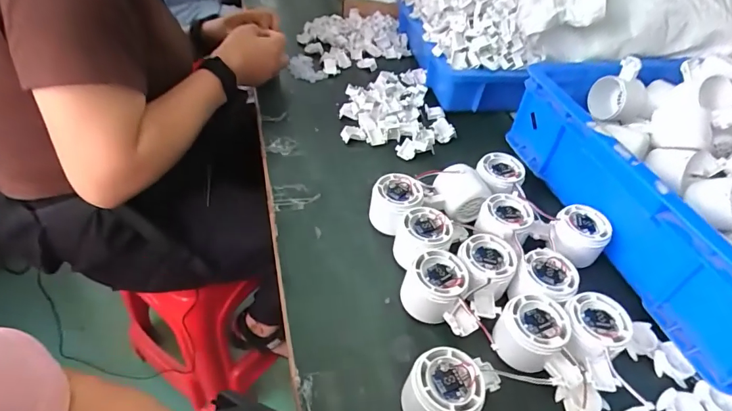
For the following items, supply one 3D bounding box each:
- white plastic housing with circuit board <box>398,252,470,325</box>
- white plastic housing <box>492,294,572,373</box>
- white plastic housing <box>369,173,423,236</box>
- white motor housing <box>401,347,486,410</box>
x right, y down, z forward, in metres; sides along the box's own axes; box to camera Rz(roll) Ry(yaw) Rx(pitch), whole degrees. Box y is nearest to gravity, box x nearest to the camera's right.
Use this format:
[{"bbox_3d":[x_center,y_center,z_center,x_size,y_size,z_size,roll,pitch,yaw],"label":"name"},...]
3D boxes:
[{"bbox_3d":[0.068,0.080,0.432,0.059,0.046,0.057,3,45,-3],"label":"white plastic housing with circuit board"},{"bbox_3d":[0.153,0.116,0.402,0.066,0.033,0.055,-26,53,-28],"label":"white plastic housing"},{"bbox_3d":[0.034,0.001,0.507,0.059,0.046,0.063,2,46,-2],"label":"white plastic housing"},{"bbox_3d":[0.065,0.154,0.356,0.059,0.050,0.055,3,45,-3],"label":"white motor housing"}]

